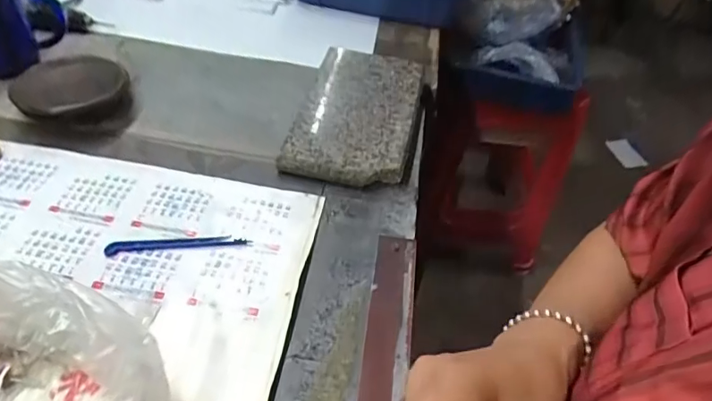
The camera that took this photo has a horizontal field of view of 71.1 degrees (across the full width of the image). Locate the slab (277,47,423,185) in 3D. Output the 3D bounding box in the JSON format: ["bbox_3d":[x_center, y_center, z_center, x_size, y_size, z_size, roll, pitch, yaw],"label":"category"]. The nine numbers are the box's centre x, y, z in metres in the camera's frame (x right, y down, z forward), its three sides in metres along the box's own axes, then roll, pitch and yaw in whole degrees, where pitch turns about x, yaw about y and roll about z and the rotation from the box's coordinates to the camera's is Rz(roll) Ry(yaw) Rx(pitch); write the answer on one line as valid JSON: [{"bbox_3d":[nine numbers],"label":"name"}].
[{"bbox_3d":[0.005,-0.114,0.611,0.136,0.025,0.258,11,45,4],"label":"slab"}]

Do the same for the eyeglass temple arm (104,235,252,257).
[{"bbox_3d":[-0.163,0.040,0.459,0.126,0.008,0.015,-3,46,-11],"label":"eyeglass temple arm"}]

